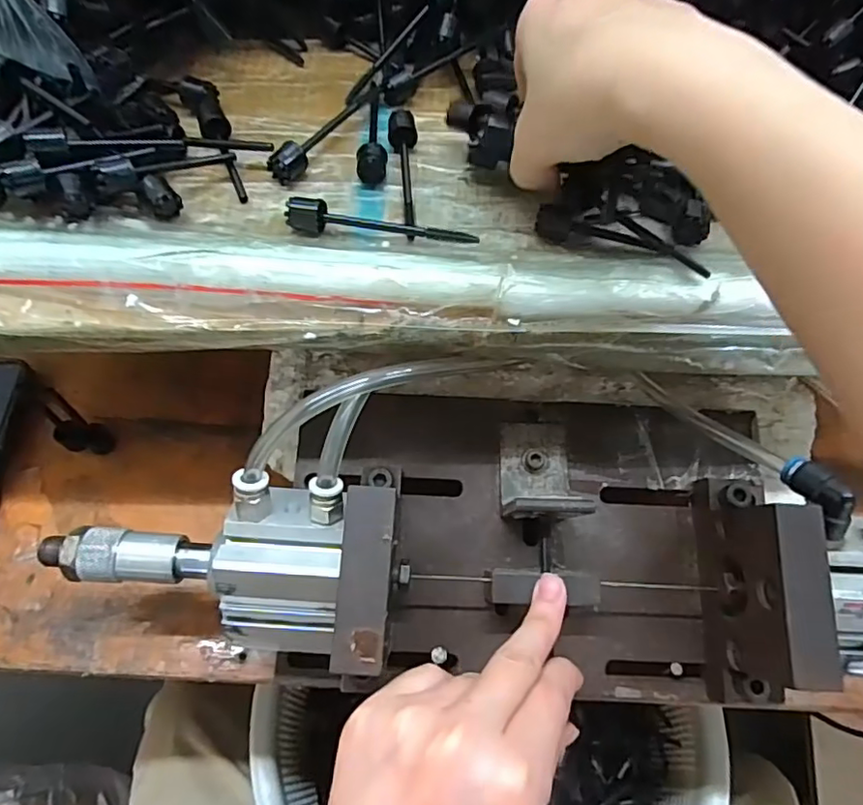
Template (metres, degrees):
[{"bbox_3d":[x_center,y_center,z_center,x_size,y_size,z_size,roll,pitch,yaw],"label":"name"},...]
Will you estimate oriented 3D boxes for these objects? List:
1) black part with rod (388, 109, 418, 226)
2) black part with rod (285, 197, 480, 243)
[{"bbox_3d":[-0.015,-0.113,0.287,0.014,0.014,0.088,1,58,-2],"label":"black part with rod"},{"bbox_3d":[-0.023,-0.081,0.266,0.086,0.016,0.010,4,58,-1],"label":"black part with rod"}]

